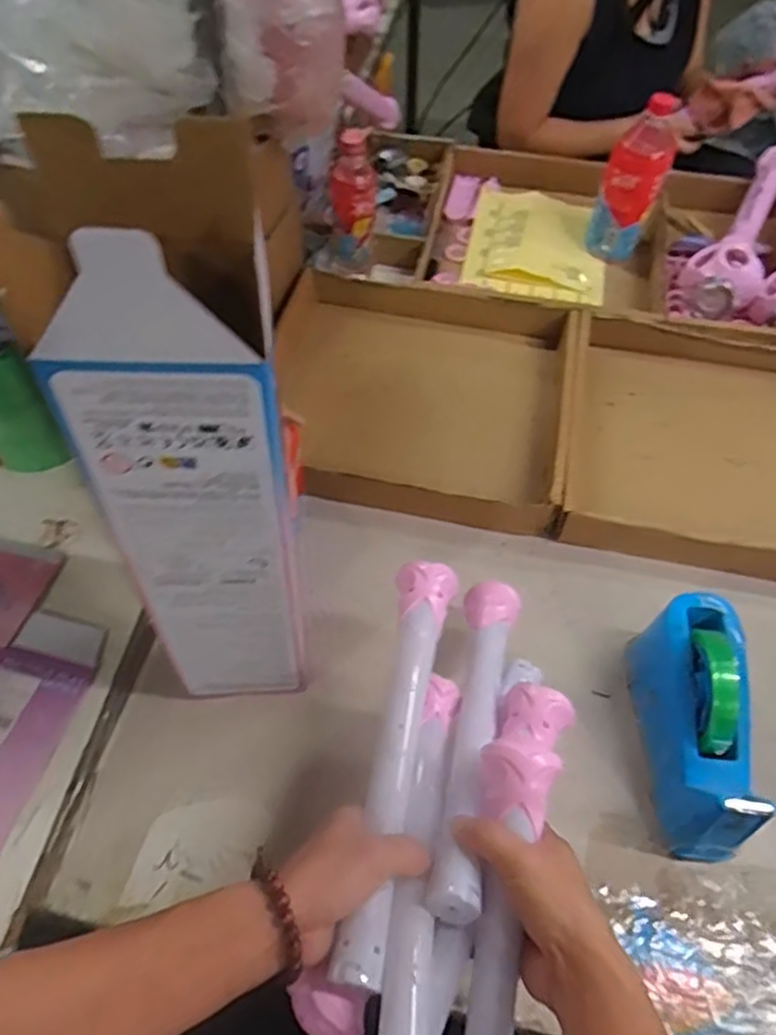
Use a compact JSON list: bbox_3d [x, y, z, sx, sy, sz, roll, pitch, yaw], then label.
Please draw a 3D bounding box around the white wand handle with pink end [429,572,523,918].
[{"bbox_3d":[0.069,0.152,0.539,0.044,0.039,0.308,12,32,8],"label":"white wand handle with pink end"}]

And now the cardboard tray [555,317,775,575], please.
[{"bbox_3d":[0.405,-0.091,0.815,0.377,0.052,0.351,8,55,5],"label":"cardboard tray"}]

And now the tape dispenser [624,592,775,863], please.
[{"bbox_3d":[0.269,0.174,0.587,0.080,0.114,0.201,3,54,1],"label":"tape dispenser"}]

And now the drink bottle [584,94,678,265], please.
[{"bbox_3d":[0.353,-0.473,0.981,0.089,0.199,0.071,-38,63,-25],"label":"drink bottle"}]

